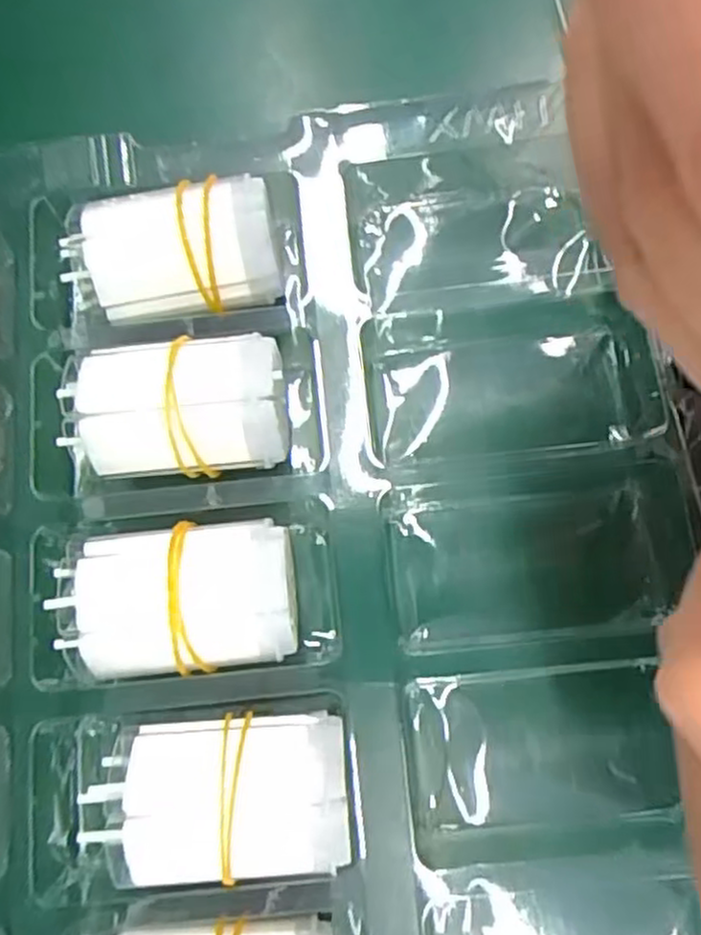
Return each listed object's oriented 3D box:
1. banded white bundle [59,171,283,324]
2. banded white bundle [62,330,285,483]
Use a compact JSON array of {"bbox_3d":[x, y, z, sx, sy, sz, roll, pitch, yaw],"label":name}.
[{"bbox_3d":[-0.053,-0.066,0.234,0.060,0.039,0.041,-9,77,0],"label":"banded white bundle"},{"bbox_3d":[-0.048,-0.018,0.208,0.056,0.024,0.037,-7,77,0],"label":"banded white bundle"}]

